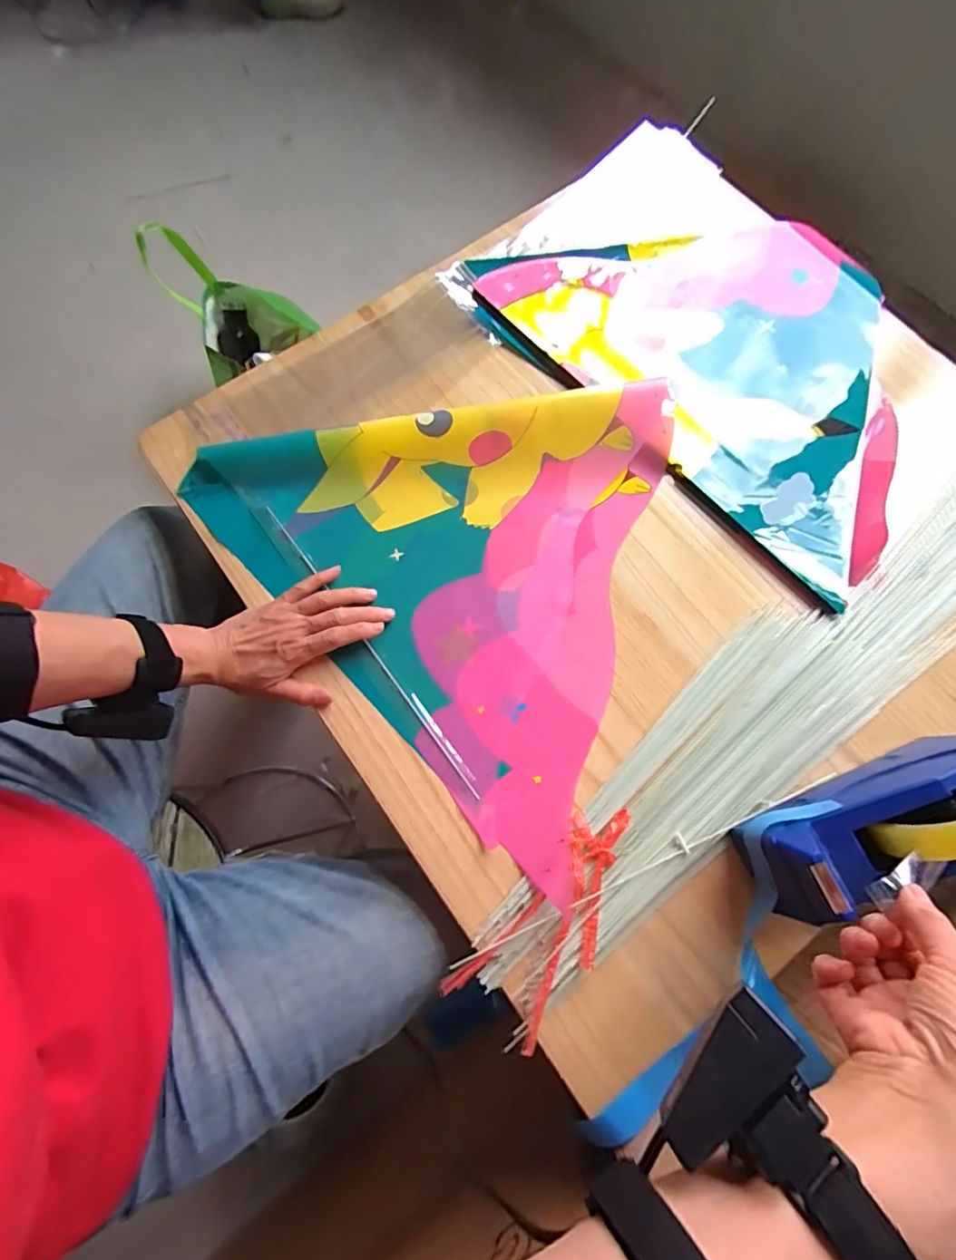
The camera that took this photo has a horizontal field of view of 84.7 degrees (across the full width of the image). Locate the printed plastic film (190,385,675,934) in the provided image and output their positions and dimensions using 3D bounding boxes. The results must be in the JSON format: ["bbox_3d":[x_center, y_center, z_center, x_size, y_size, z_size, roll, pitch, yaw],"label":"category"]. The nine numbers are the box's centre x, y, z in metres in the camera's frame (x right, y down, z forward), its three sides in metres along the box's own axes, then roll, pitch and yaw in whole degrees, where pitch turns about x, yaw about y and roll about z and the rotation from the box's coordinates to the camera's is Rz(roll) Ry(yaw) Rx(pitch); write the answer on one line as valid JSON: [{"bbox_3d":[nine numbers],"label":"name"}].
[{"bbox_3d":[-0.034,-0.005,0.497,0.469,0.038,0.444,-7,75,1],"label":"printed plastic film"}]

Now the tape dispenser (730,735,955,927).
[{"bbox_3d":[0.310,0.145,0.393,0.200,0.120,0.074,-25,74,-6],"label":"tape dispenser"}]

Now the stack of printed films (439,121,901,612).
[{"bbox_3d":[0.265,-0.331,0.565,0.532,0.026,0.350,42,81,10],"label":"stack of printed films"}]

